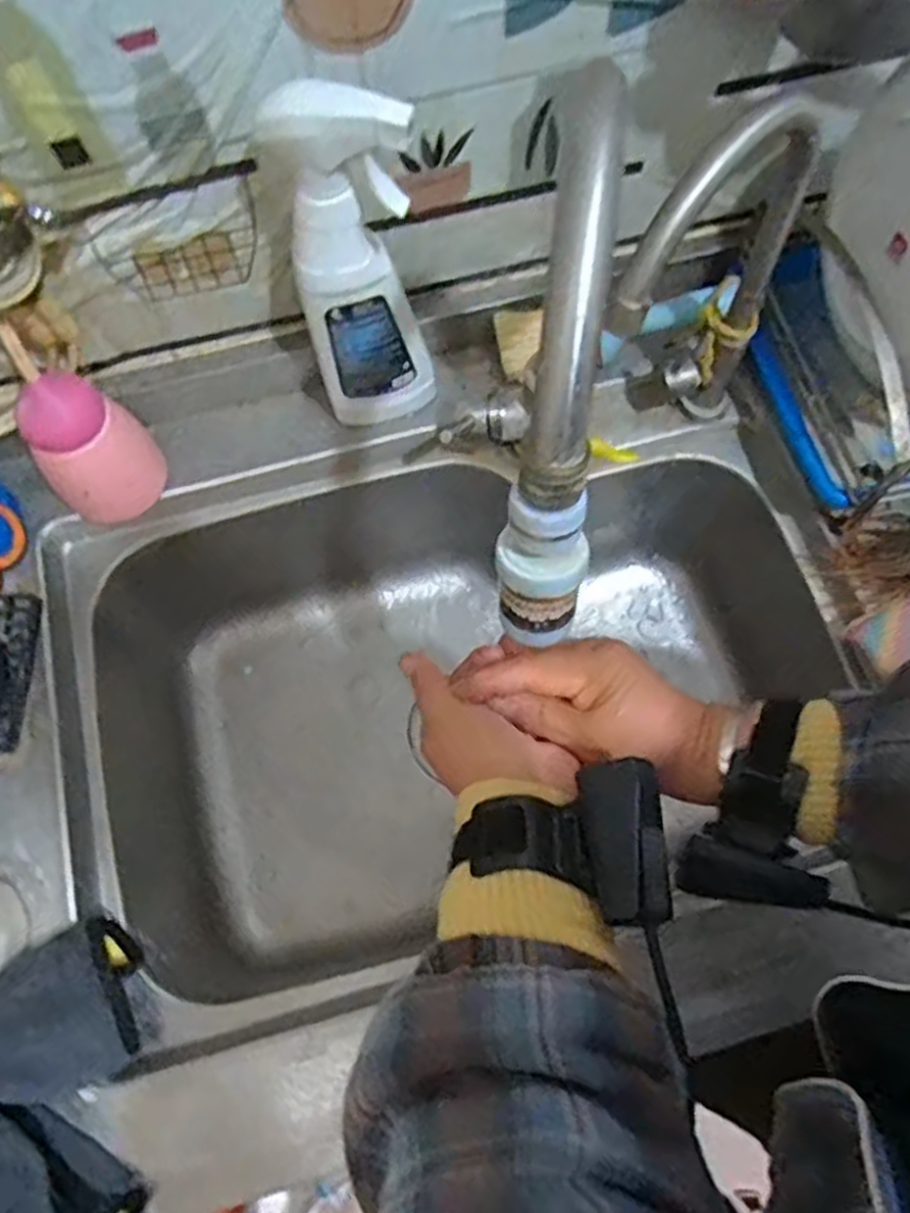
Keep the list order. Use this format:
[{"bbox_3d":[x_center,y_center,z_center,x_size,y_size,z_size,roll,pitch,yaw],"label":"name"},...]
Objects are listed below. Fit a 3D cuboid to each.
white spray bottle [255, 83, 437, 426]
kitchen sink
[{"bbox_3d":[-0.061,-0.214,0.520,0.083,0.245,0.051,-13,70,-3],"label":"white spray bottle"},{"bbox_3d":[0.000,0.053,0.683,0.573,0.211,0.402,-14,71,-4],"label":"kitchen sink"}]

